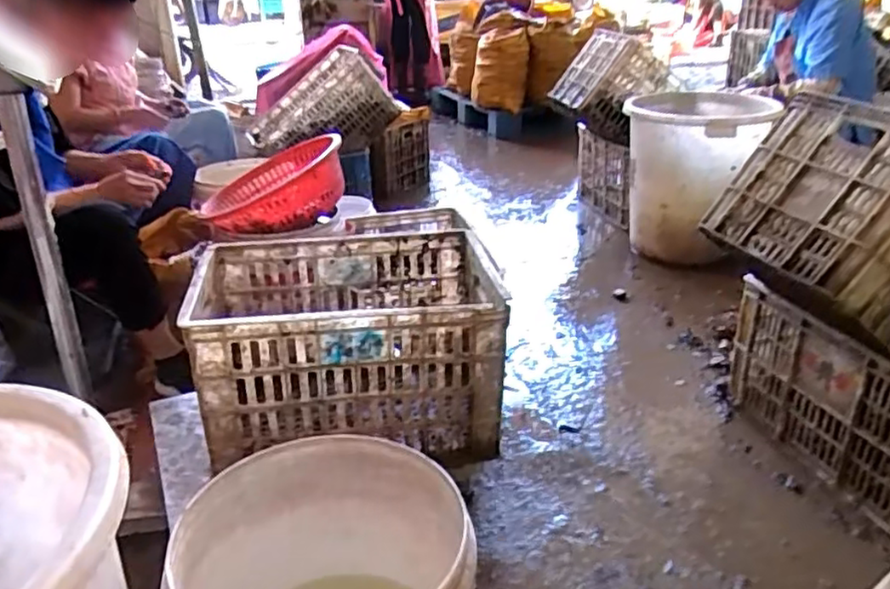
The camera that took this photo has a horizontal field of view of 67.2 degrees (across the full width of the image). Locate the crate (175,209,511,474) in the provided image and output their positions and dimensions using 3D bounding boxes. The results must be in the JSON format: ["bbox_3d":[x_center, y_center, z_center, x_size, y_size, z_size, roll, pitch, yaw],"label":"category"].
[{"bbox_3d":[-0.168,0.082,1.222,0.505,0.282,0.364,-4,25,-5],"label":"crate"}]

